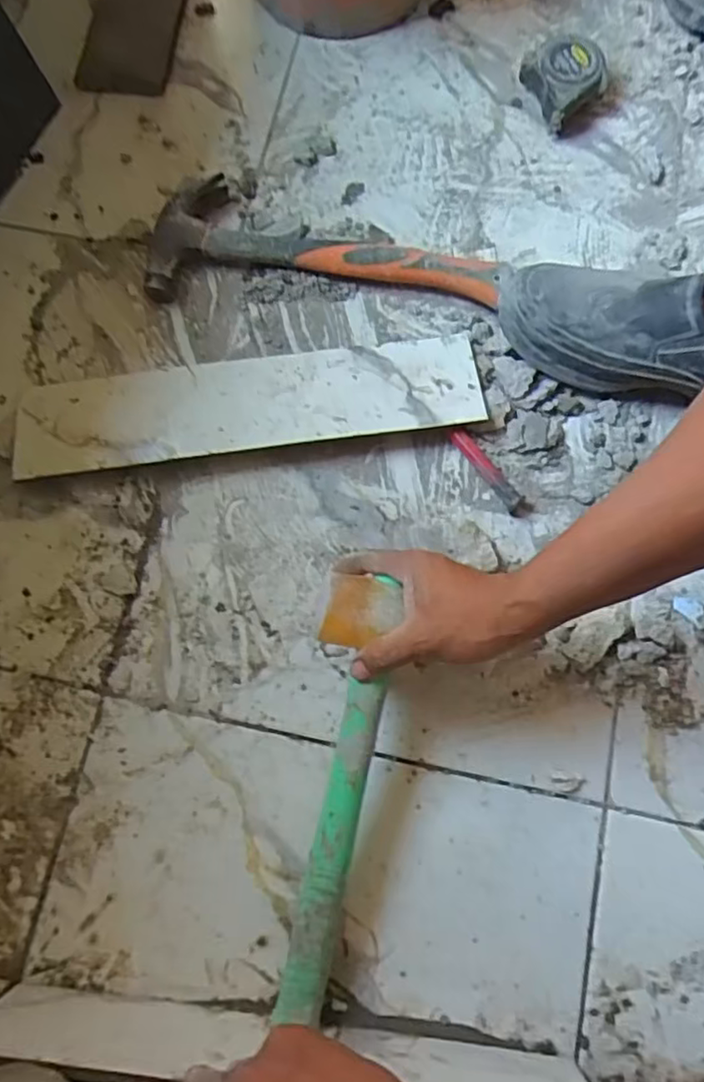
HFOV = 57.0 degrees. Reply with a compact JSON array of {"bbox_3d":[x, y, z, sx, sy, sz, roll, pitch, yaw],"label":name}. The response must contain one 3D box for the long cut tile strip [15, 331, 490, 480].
[{"bbox_3d":[-0.089,-0.117,0.553,0.390,0.008,0.091,-7,68,0],"label":"long cut tile strip"}]

